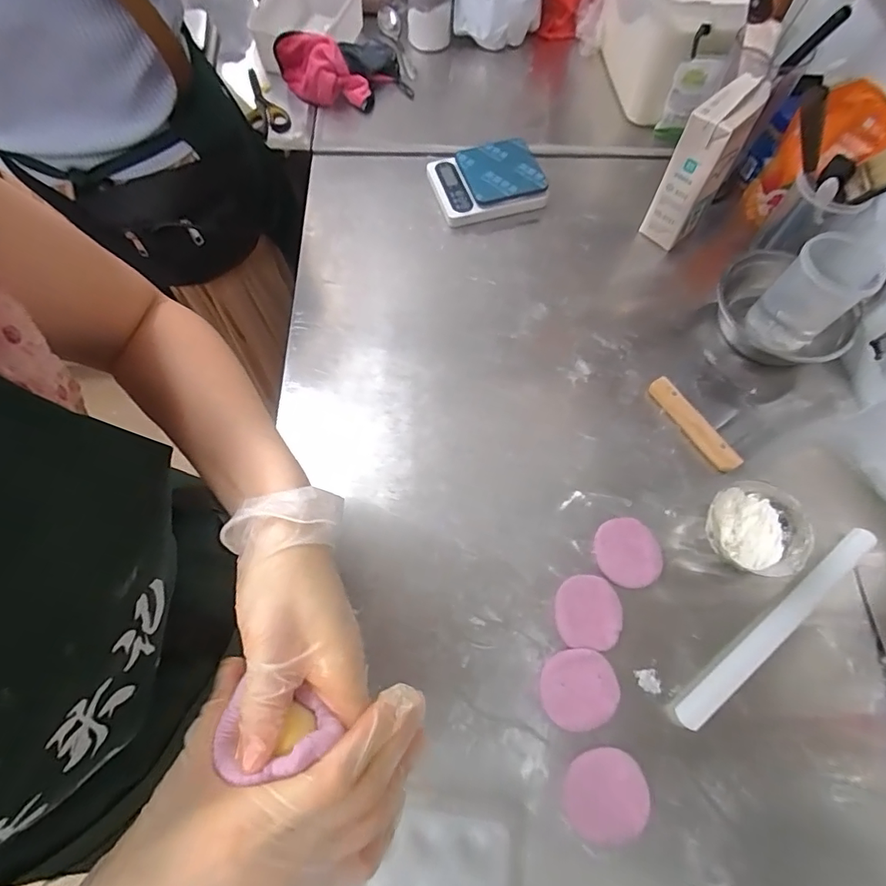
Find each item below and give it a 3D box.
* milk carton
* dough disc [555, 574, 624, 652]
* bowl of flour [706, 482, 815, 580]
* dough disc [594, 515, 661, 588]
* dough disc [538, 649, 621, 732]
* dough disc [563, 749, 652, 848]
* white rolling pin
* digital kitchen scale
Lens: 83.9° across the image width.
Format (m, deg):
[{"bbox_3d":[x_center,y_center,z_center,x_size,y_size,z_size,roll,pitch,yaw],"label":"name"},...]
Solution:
[{"bbox_3d":[0.371,-0.395,0.719,0.069,0.215,0.094,37,71,14],"label":"milk carton"},{"bbox_3d":[0.166,0.193,0.563,0.072,0.010,0.077,0,67,0],"label":"dough disc"},{"bbox_3d":[0.366,0.105,0.585,0.107,0.054,0.100,23,69,9],"label":"bowl of flour"},{"bbox_3d":[0.221,0.131,0.590,0.077,0.007,0.079,0,67,0],"label":"dough disc"},{"bbox_3d":[0.146,0.265,0.532,0.081,0.012,0.075,0,67,0],"label":"dough disc"},{"bbox_3d":[0.165,0.358,0.500,0.085,0.005,0.076,-9,67,-4],"label":"dough disc"},{"bbox_3d":[0.378,0.205,0.554,0.315,0.027,0.029,-35,72,-14],"label":"white rolling pin"},{"bbox_3d":[0.073,-0.430,0.819,0.168,0.040,0.142,-13,67,-6],"label":"digital kitchen scale"}]

